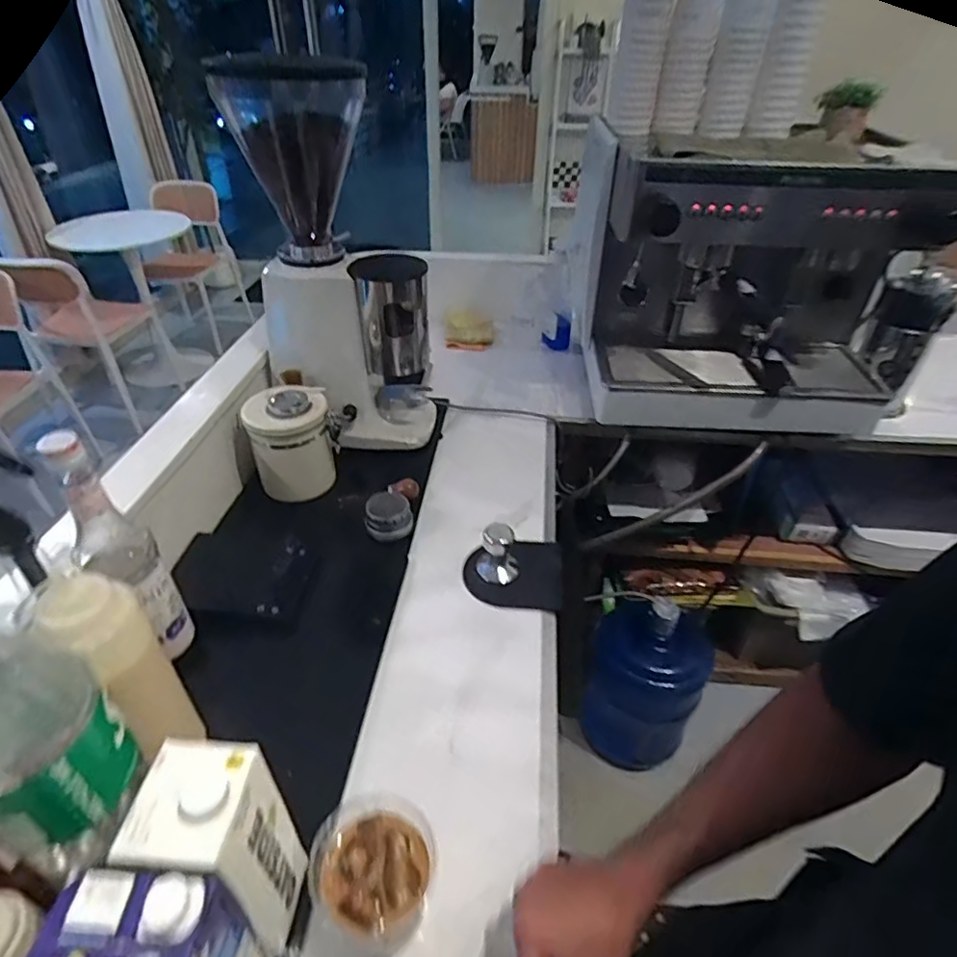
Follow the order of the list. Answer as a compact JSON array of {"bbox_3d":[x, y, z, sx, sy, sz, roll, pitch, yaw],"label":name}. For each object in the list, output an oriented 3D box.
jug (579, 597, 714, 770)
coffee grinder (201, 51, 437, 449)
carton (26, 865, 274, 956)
[{"bbox_3d":[0.387,0.482,1.374,0.259,0.404,0.240,15,40,17],"label":"jug"},{"bbox_3d":[-0.215,-0.318,0.908,0.255,0.549,0.169,-6,38,-9],"label":"coffee grinder"},{"bbox_3d":[-0.204,0.338,0.402,0.104,0.208,0.068,5,38,5],"label":"carton"}]

